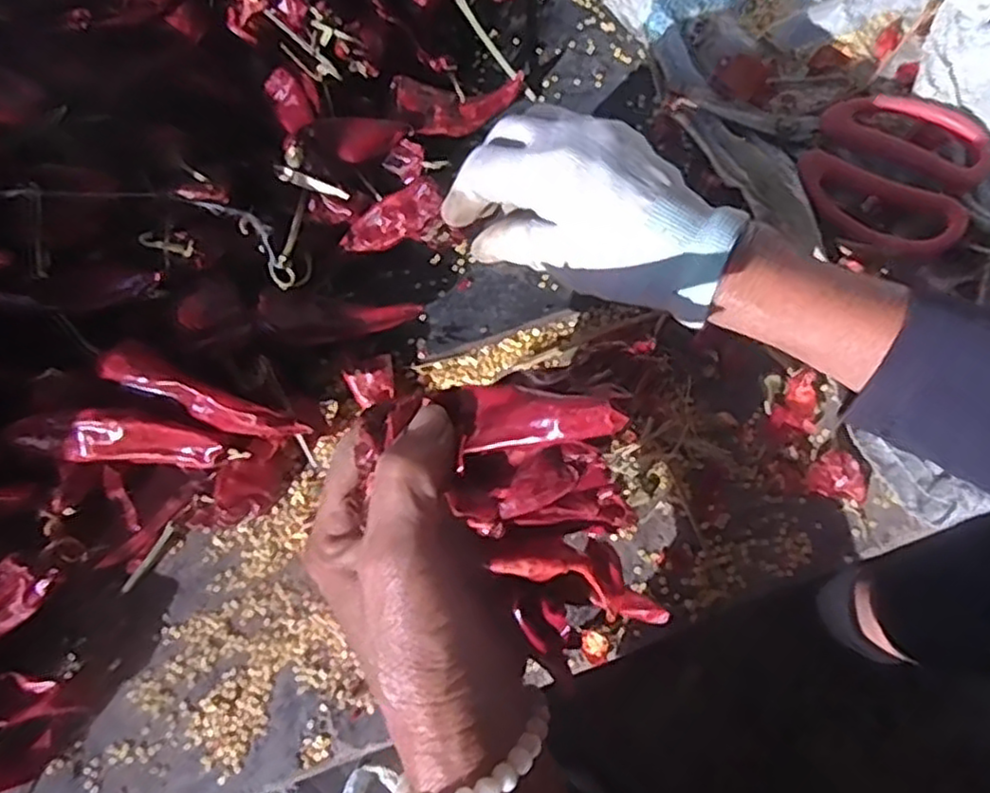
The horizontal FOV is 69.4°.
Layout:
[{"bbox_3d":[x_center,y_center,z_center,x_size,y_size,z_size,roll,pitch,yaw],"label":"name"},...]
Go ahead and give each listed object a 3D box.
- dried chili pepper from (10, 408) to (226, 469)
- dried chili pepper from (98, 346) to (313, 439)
[{"bbox_3d":[-0.183,0.022,0.352,0.093,0.019,0.018,8,66,-11],"label":"dried chili pepper"},{"bbox_3d":[-0.142,0.001,0.350,0.101,0.021,0.018,22,69,-4],"label":"dried chili pepper"}]

